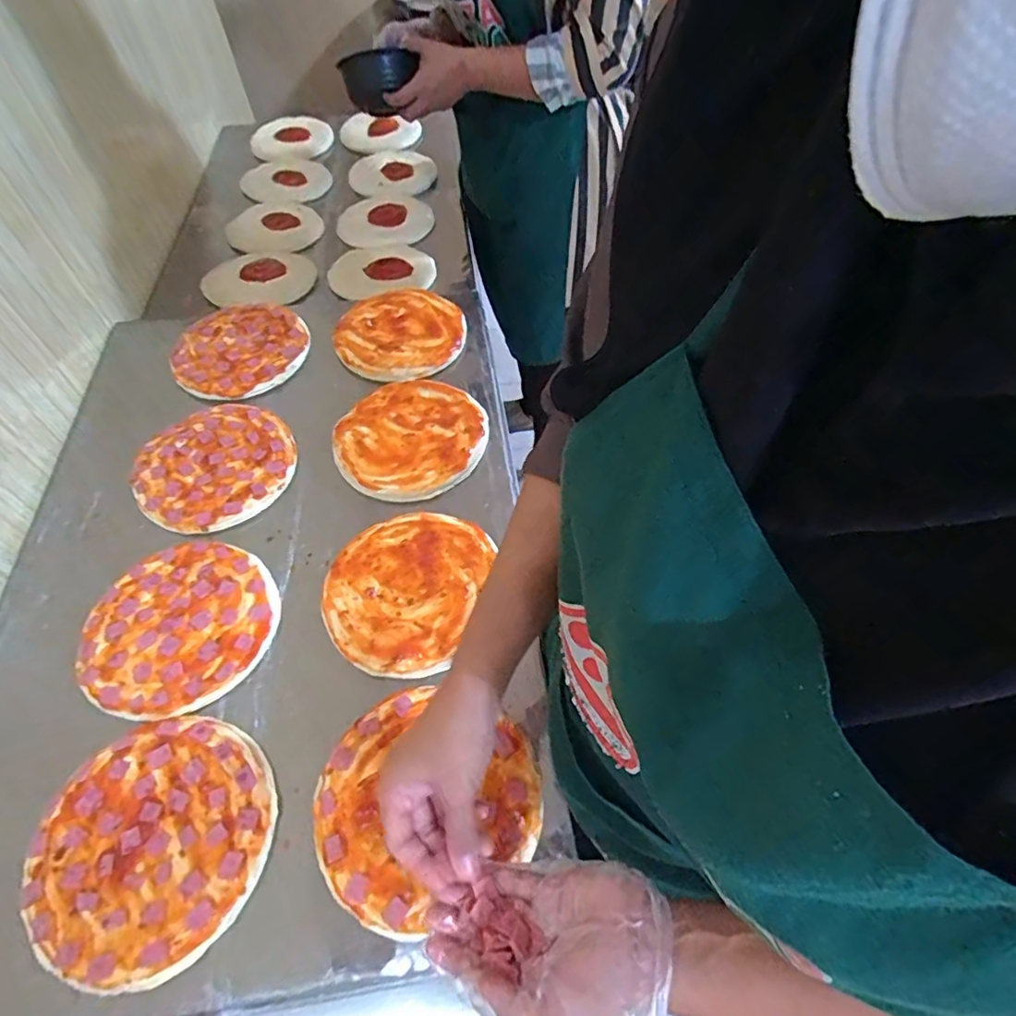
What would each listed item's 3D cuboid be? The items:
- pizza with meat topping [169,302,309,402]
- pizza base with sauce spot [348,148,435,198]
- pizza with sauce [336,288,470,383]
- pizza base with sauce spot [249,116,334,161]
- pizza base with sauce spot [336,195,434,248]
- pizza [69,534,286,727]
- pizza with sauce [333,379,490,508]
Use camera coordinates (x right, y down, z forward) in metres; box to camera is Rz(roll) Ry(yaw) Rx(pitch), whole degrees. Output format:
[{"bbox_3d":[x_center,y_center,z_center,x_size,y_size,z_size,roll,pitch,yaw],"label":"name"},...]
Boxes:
[{"bbox_3d":[-0.408,-0.245,0.848,0.178,0.022,0.196,33,62,22],"label":"pizza with meat topping"},{"bbox_3d":[-0.273,-0.808,1.337,0.223,0.013,0.205,-29,62,-23],"label":"pizza base with sauce spot"},{"bbox_3d":[-0.166,-0.276,0.869,0.189,0.021,0.193,-1,55,1],"label":"pizza with sauce"},{"bbox_3d":[-0.546,-0.932,1.389,0.214,0.018,0.212,-27,64,-25],"label":"pizza base with sauce spot"},{"bbox_3d":[-0.262,-0.617,1.196,0.202,0.019,0.216,-15,56,-12],"label":"pizza base with sauce spot"},{"bbox_3d":[-0.356,0.124,0.601,0.188,0.014,0.194,-1,55,1],"label":"pizza"},{"bbox_3d":[-0.132,-0.099,0.751,0.197,0.022,0.189,-1,55,1],"label":"pizza with sauce"}]

